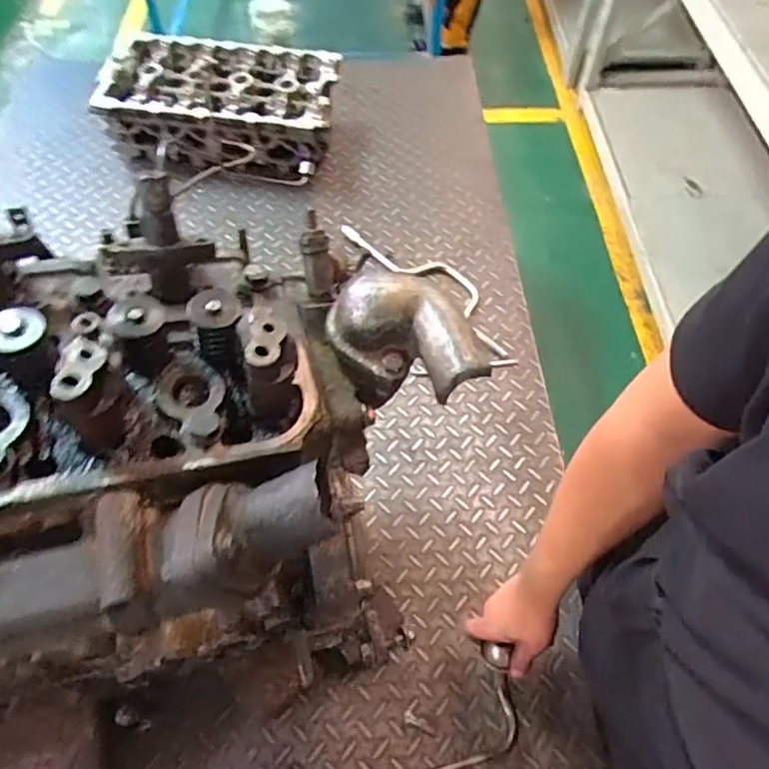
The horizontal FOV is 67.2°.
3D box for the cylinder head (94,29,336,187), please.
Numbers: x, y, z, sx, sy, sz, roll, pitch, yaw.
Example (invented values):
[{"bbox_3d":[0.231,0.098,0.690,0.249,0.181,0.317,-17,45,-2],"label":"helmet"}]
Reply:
[{"bbox_3d":[-0.343,-0.606,1.256,0.468,0.140,0.275,7,58,3],"label":"cylinder head"}]

